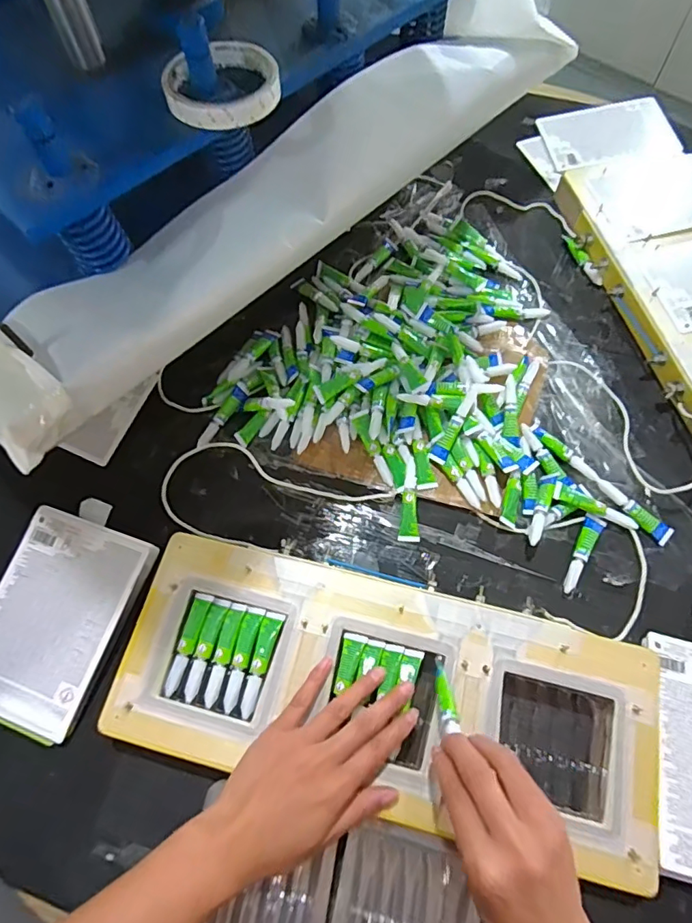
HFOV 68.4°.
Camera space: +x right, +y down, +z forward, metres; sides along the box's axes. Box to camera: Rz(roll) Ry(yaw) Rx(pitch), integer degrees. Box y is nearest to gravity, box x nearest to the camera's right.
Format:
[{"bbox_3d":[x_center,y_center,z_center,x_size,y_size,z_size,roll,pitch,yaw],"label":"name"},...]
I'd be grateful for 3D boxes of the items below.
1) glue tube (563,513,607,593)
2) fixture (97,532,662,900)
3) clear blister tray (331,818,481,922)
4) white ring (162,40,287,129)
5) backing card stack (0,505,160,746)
[{"bbox_3d":[0.223,0.086,0.482,0.017,0.011,0.081,30,71,13],"label":"glue tube"},{"bbox_3d":[0.031,0.185,0.415,0.421,0.021,0.170,12,68,5],"label":"fixture"},{"bbox_3d":[0.043,0.328,0.366,0.102,0.023,0.107,13,68,7],"label":"clear blister tray"},{"bbox_3d":[-0.098,-0.299,0.403,0.090,0.015,0.088,0,65,1],"label":"white ring"},{"bbox_3d":[-0.259,0.140,0.450,0.117,0.013,0.176,19,77,8],"label":"backing card stack"}]

